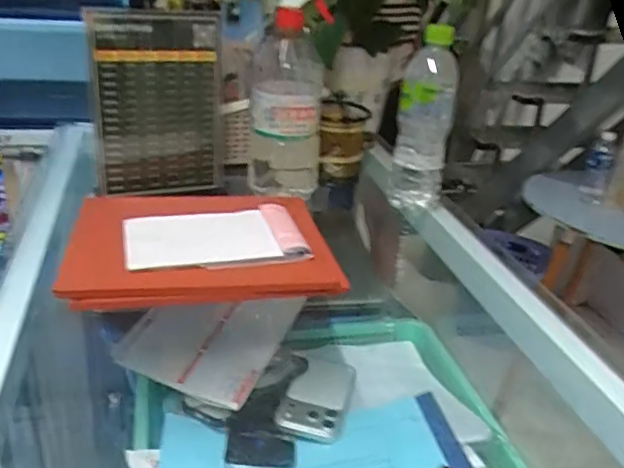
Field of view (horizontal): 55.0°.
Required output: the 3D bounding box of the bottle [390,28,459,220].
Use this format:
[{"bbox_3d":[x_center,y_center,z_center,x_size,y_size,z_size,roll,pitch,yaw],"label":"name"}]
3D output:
[{"bbox_3d":[0.132,-0.127,0.711,0.061,0.223,0.057,11,26,14],"label":"bottle"}]

